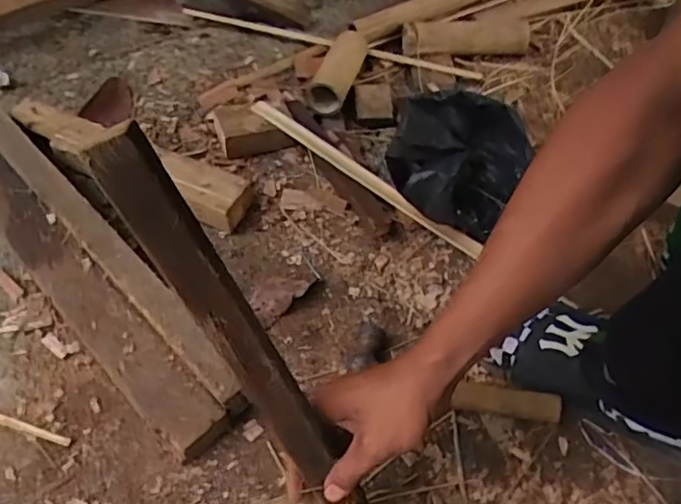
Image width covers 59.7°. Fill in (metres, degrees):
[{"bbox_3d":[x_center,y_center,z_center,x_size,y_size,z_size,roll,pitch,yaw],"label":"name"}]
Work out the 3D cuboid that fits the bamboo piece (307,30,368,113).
[{"bbox_3d":[-0.002,-0.267,0.881,0.060,0.050,0.155,25,74,14],"label":"bamboo piece"}]

